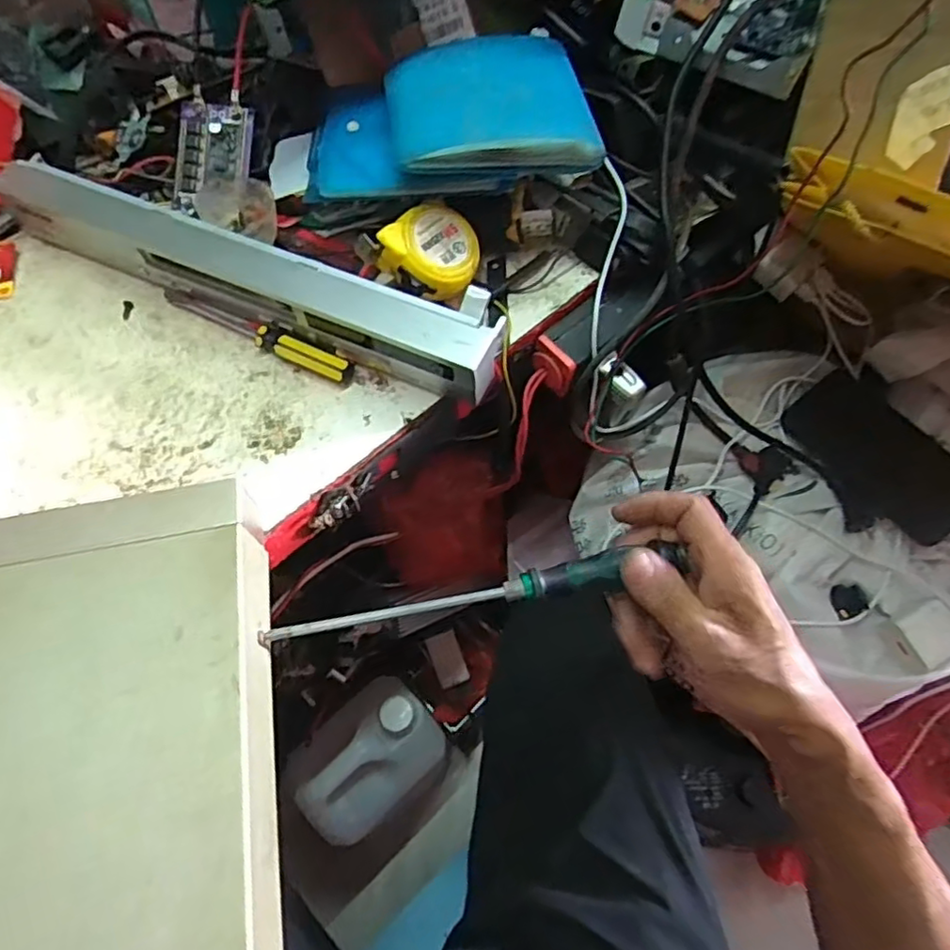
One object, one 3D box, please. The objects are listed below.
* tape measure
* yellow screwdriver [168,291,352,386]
[{"bbox_3d":[-0.033,-0.165,0.479,0.065,0.035,0.067,4,79,-22],"label":"tape measure"},{"bbox_3d":[-0.165,-0.107,0.475,0.166,0.018,0.019,25,65,13],"label":"yellow screwdriver"}]

